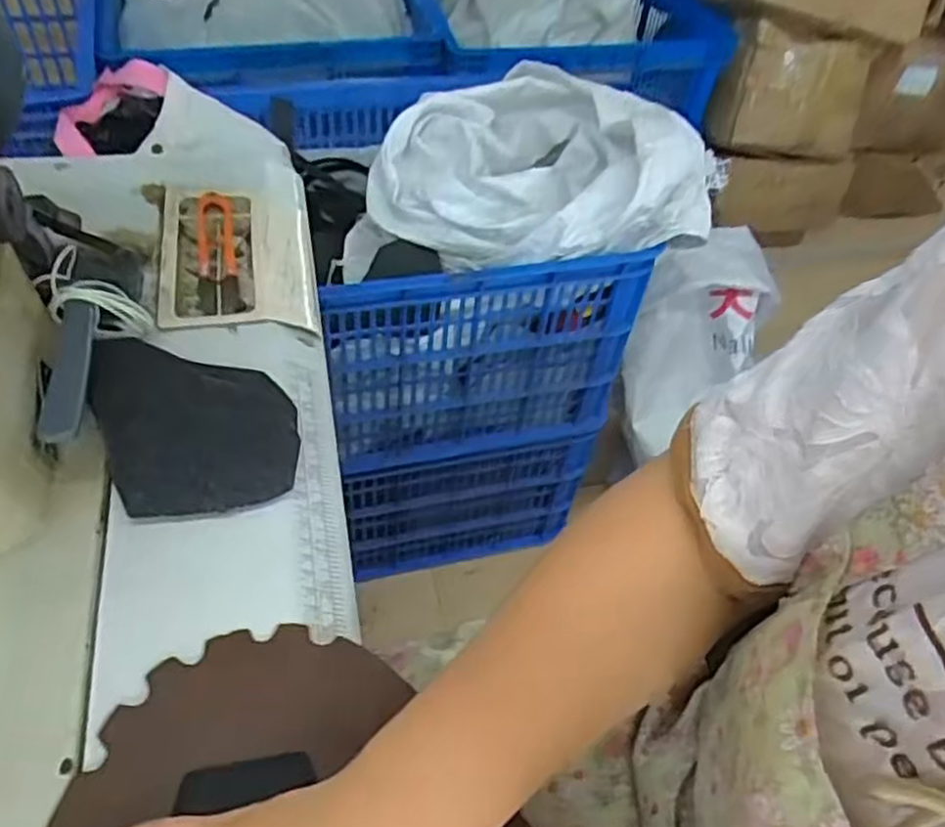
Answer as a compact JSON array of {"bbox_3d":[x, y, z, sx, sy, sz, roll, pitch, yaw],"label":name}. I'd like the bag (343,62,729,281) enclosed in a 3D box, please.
[{"bbox_3d":[0.073,-0.287,0.898,0.403,0.148,0.262,10,50,1],"label":"bag"}]

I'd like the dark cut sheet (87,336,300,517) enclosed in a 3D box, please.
[{"bbox_3d":[-0.160,-0.001,0.445,0.108,0.009,0.128,-8,56,-15],"label":"dark cut sheet"}]

